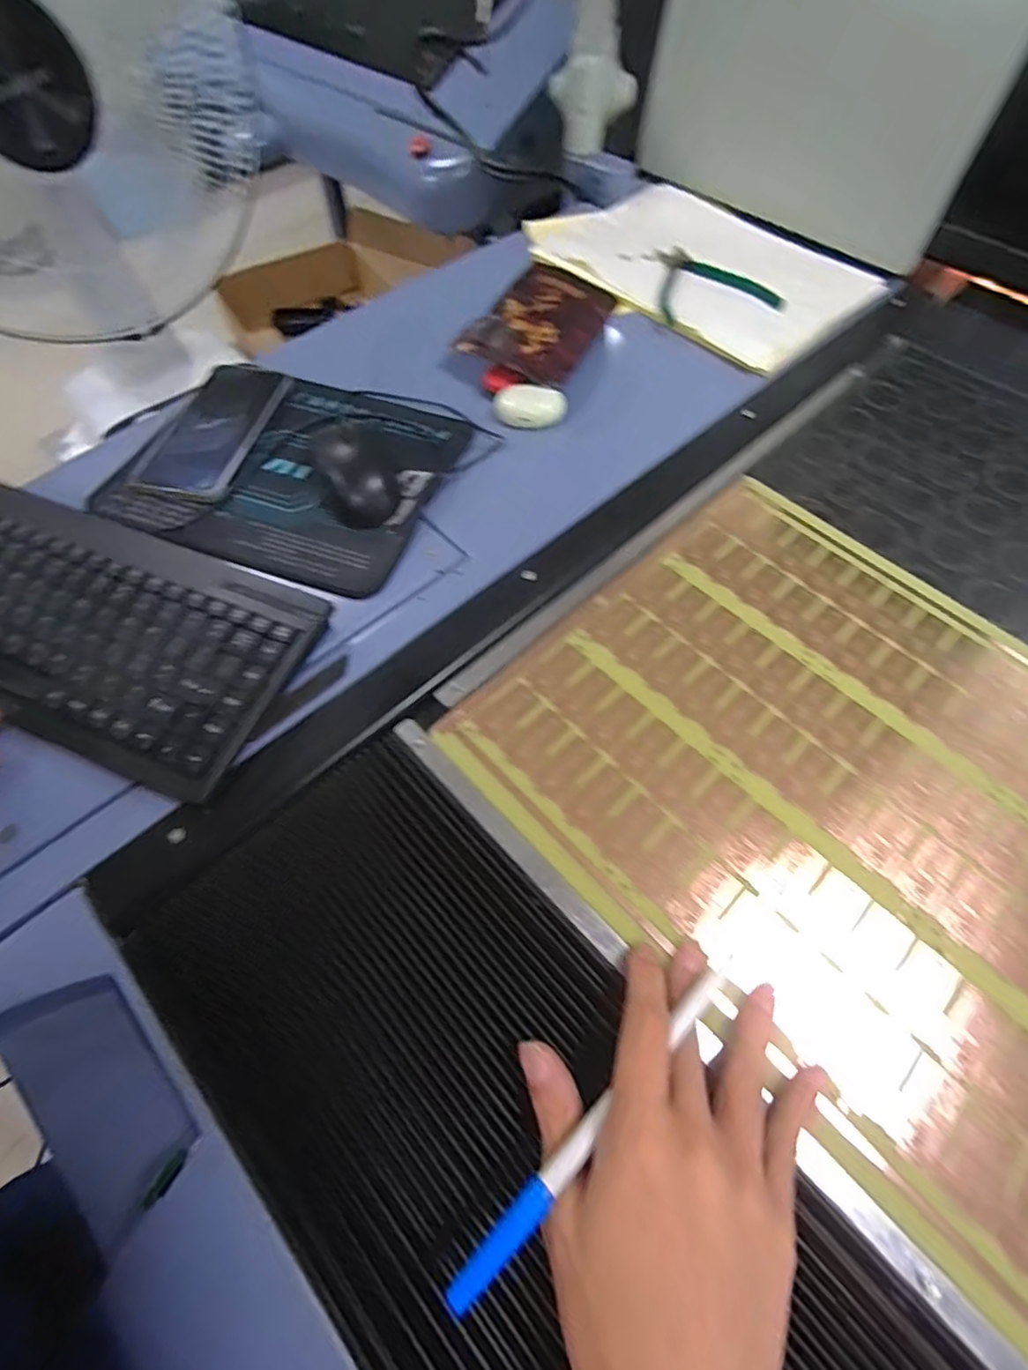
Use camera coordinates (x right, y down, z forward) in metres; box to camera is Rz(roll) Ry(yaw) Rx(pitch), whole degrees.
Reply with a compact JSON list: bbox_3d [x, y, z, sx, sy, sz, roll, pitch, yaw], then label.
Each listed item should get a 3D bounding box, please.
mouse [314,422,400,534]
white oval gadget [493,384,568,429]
[{"bbox_3d":[-0.119,-0.165,0.445,0.054,0.032,0.085,-20,64,-10],"label":"mouse"},{"bbox_3d":[0.016,-0.264,0.543,0.068,0.017,0.039,-6,62,-3],"label":"white oval gadget"}]

